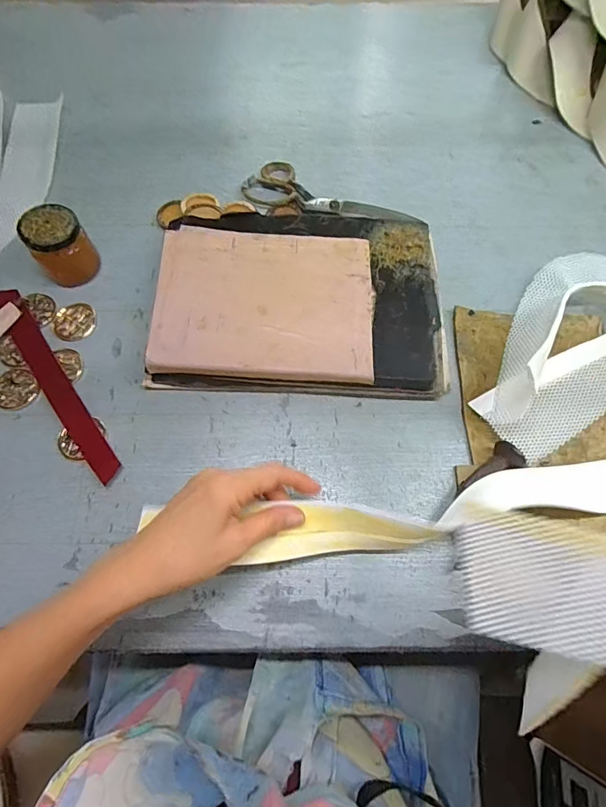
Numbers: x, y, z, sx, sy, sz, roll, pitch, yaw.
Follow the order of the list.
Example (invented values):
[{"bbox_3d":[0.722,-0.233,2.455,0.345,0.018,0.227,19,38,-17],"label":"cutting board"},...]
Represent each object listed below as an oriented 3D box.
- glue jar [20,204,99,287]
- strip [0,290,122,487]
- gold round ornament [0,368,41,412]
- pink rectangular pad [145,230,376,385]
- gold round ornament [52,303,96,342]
[{"bbox_3d":[-0.259,-0.170,0.453,0.055,0.066,0.051,0,68,-1],"label":"glue jar"},{"bbox_3d":[-0.260,-0.026,0.433,0.028,0.011,0.250,-37,72,-7],"label":"strip"},{"bbox_3d":[-0.296,-0.016,0.429,0.046,0.004,0.042,0,68,-1],"label":"gold round ornament"},{"bbox_3d":[-0.040,-0.105,0.432,0.221,0.008,0.167,5,68,1],"label":"pink rectangular pad"},{"bbox_3d":[-0.250,-0.089,0.459,0.044,0.009,0.044,0,68,-1],"label":"gold round ornament"}]

